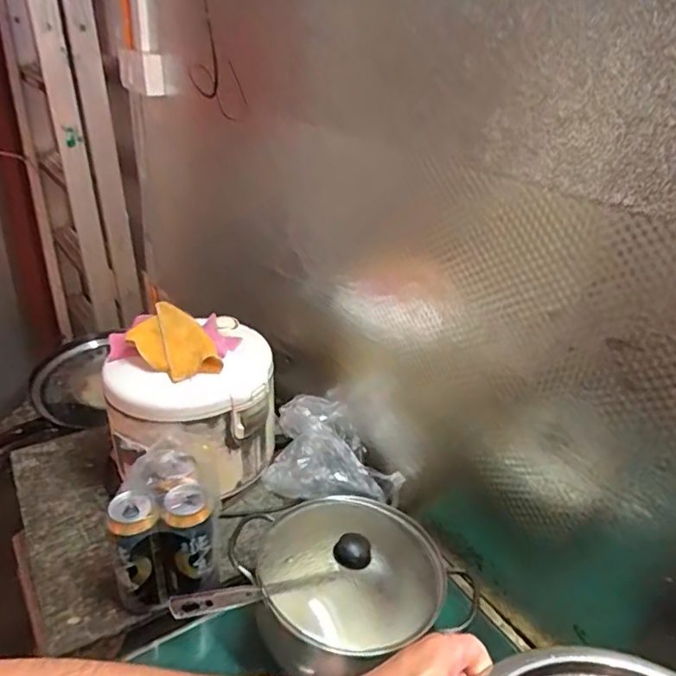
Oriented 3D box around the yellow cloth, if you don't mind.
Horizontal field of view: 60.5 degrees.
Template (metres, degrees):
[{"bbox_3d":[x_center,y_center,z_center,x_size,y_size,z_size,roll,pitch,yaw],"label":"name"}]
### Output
[{"bbox_3d":[-0.259,0.003,0.870,0.093,0.044,0.188,-21,38,-37],"label":"yellow cloth"}]

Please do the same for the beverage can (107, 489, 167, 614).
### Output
[{"bbox_3d":[-0.258,0.284,0.751,0.055,0.172,0.057,3,29,-2],"label":"beverage can"}]

